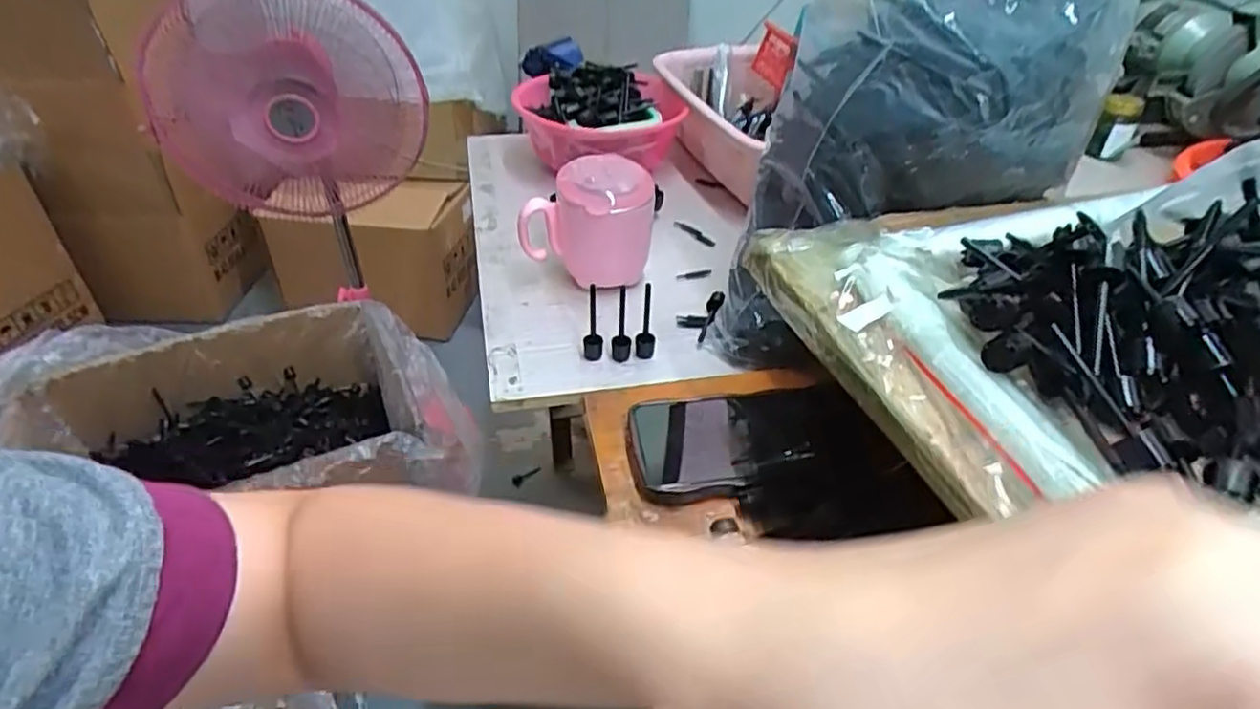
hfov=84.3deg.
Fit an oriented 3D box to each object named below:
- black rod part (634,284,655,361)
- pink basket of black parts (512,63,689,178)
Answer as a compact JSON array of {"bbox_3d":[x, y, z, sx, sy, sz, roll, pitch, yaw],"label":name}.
[{"bbox_3d":[0.012,-0.026,0.518,0.015,0.063,0.020,3,39,1],"label":"black rod part"},{"bbox_3d":[-0.039,-0.258,0.763,0.160,0.093,0.166,-18,43,-23],"label":"pink basket of black parts"}]

